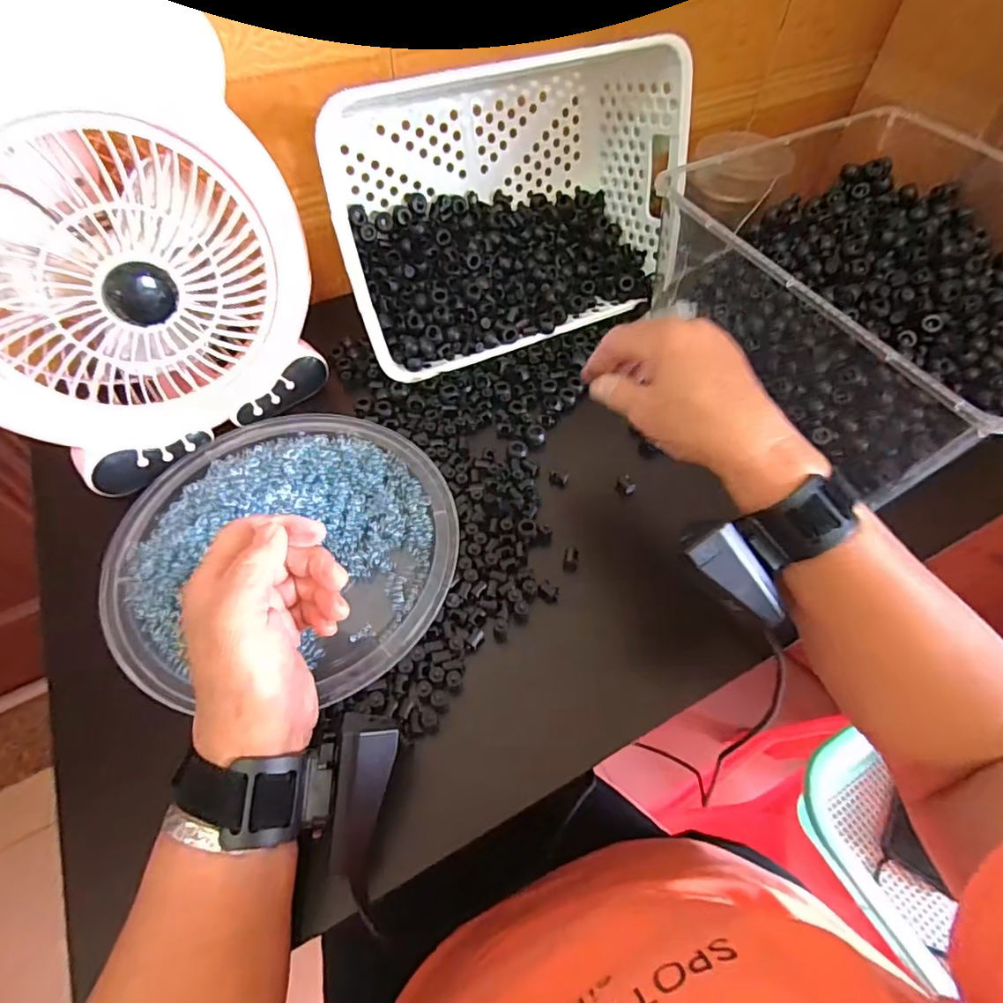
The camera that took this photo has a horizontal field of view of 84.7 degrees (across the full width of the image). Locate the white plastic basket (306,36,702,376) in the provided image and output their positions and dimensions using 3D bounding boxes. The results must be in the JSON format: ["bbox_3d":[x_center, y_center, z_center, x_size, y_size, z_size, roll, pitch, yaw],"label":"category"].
[{"bbox_3d":[0.002,-0.251,0.486,0.305,0.206,0.122,-22,36,-16],"label":"white plastic basket"}]

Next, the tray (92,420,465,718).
[{"bbox_3d":[-0.151,0.020,0.385,0.230,0.027,0.215,1,57,-1],"label":"tray"}]

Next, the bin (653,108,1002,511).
[{"bbox_3d":[0.339,-0.176,0.460,0.358,0.131,0.293,-24,60,-16],"label":"bin"}]

